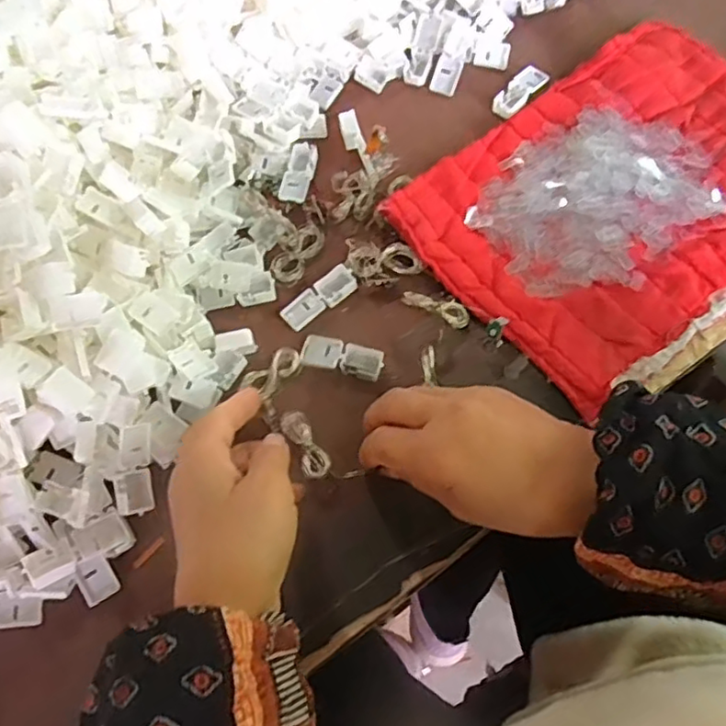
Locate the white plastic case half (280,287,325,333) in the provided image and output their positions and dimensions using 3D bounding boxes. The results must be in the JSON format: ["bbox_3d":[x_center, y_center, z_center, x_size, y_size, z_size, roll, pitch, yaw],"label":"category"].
[{"bbox_3d":[-0.042,-0.038,0.427,0.029,0.004,0.022,-43,72,-14],"label":"white plastic case half"}]

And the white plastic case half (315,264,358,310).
[{"bbox_3d":[-0.019,-0.054,0.432,0.027,0.009,0.021,-35,70,-11],"label":"white plastic case half"}]

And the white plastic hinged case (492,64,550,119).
[{"bbox_3d":[0.126,-0.218,0.495,0.022,0.007,0.058,37,74,16],"label":"white plastic hinged case"}]

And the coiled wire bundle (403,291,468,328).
[{"bbox_3d":[0.049,-0.038,0.415,0.045,0.015,0.015,22,70,11],"label":"coiled wire bundle"}]

